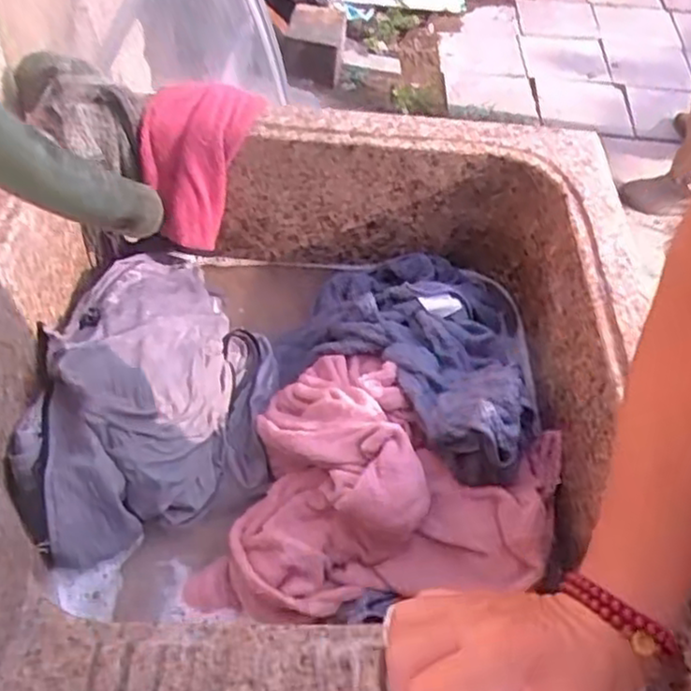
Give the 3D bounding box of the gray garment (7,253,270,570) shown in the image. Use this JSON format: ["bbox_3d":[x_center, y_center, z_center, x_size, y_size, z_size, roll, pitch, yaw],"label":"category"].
[{"bbox_3d":[-0.172,0.030,0.642,0.196,0.089,0.307,-1,51,-4],"label":"gray garment"}]

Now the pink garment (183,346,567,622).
[{"bbox_3d":[0.038,0.115,0.583,0.255,0.086,0.242,15,51,9],"label":"pink garment"}]

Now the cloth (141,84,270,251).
[{"bbox_3d":[-0.136,-0.174,0.701,0.111,0.123,0.083,-1,51,-4],"label":"cloth"}]

